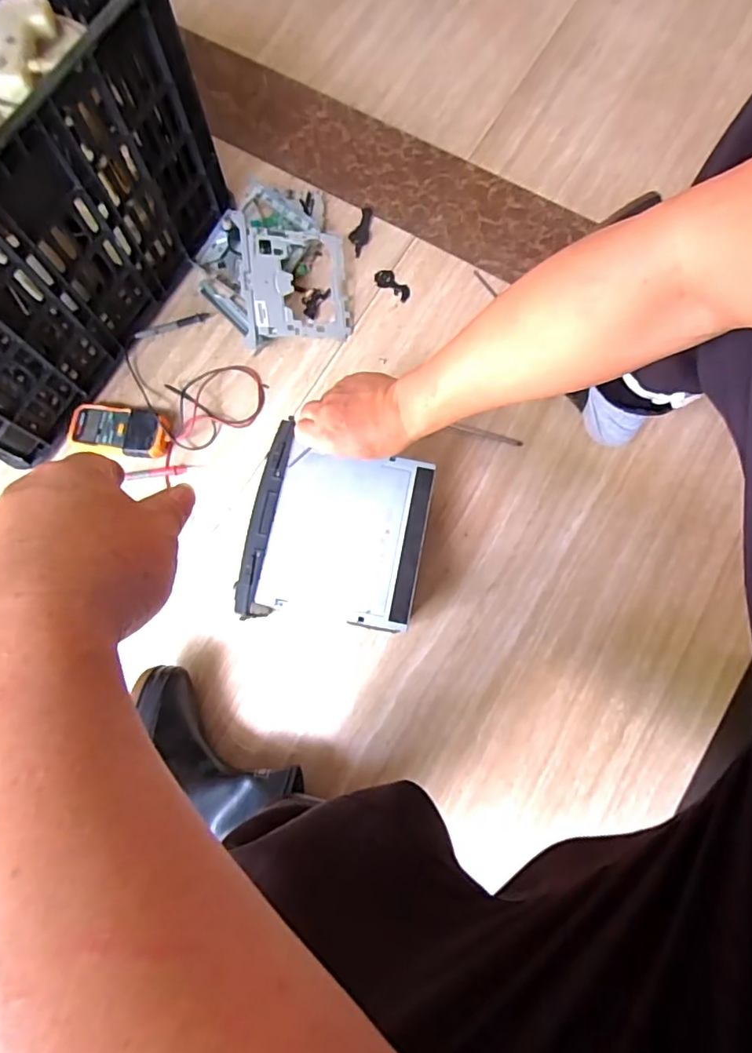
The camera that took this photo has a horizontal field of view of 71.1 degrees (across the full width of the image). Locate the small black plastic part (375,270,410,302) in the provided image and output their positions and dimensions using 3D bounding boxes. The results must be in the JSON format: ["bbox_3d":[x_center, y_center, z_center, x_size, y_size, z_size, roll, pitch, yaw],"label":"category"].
[{"bbox_3d":[0.024,-0.331,0.719,0.057,0.004,0.029,33,80,8],"label":"small black plastic part"}]

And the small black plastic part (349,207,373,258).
[{"bbox_3d":[-0.021,-0.413,0.733,0.027,0.009,0.081,13,78,4],"label":"small black plastic part"}]

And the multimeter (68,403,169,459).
[{"bbox_3d":[-0.324,-0.124,0.663,0.125,0.027,0.069,3,77,2],"label":"multimeter"}]

